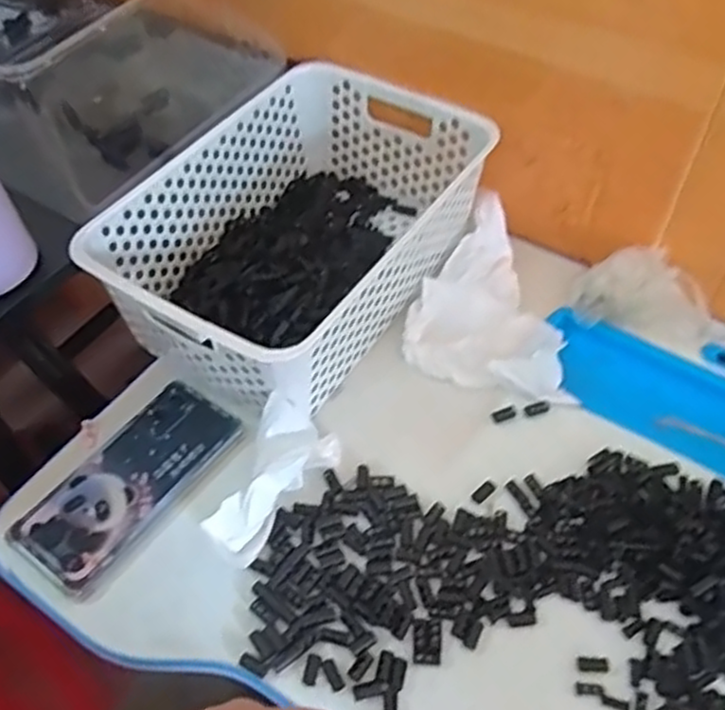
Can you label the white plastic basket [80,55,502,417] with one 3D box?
[{"bbox_3d":[-0.048,-0.101,0.597,0.200,0.099,0.297,29,58,22],"label":"white plastic basket"}]

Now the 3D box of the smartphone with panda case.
[{"bbox_3d":[-0.163,0.088,0.520,0.072,0.007,0.159,32,60,23],"label":"smartphone with panda case"}]

